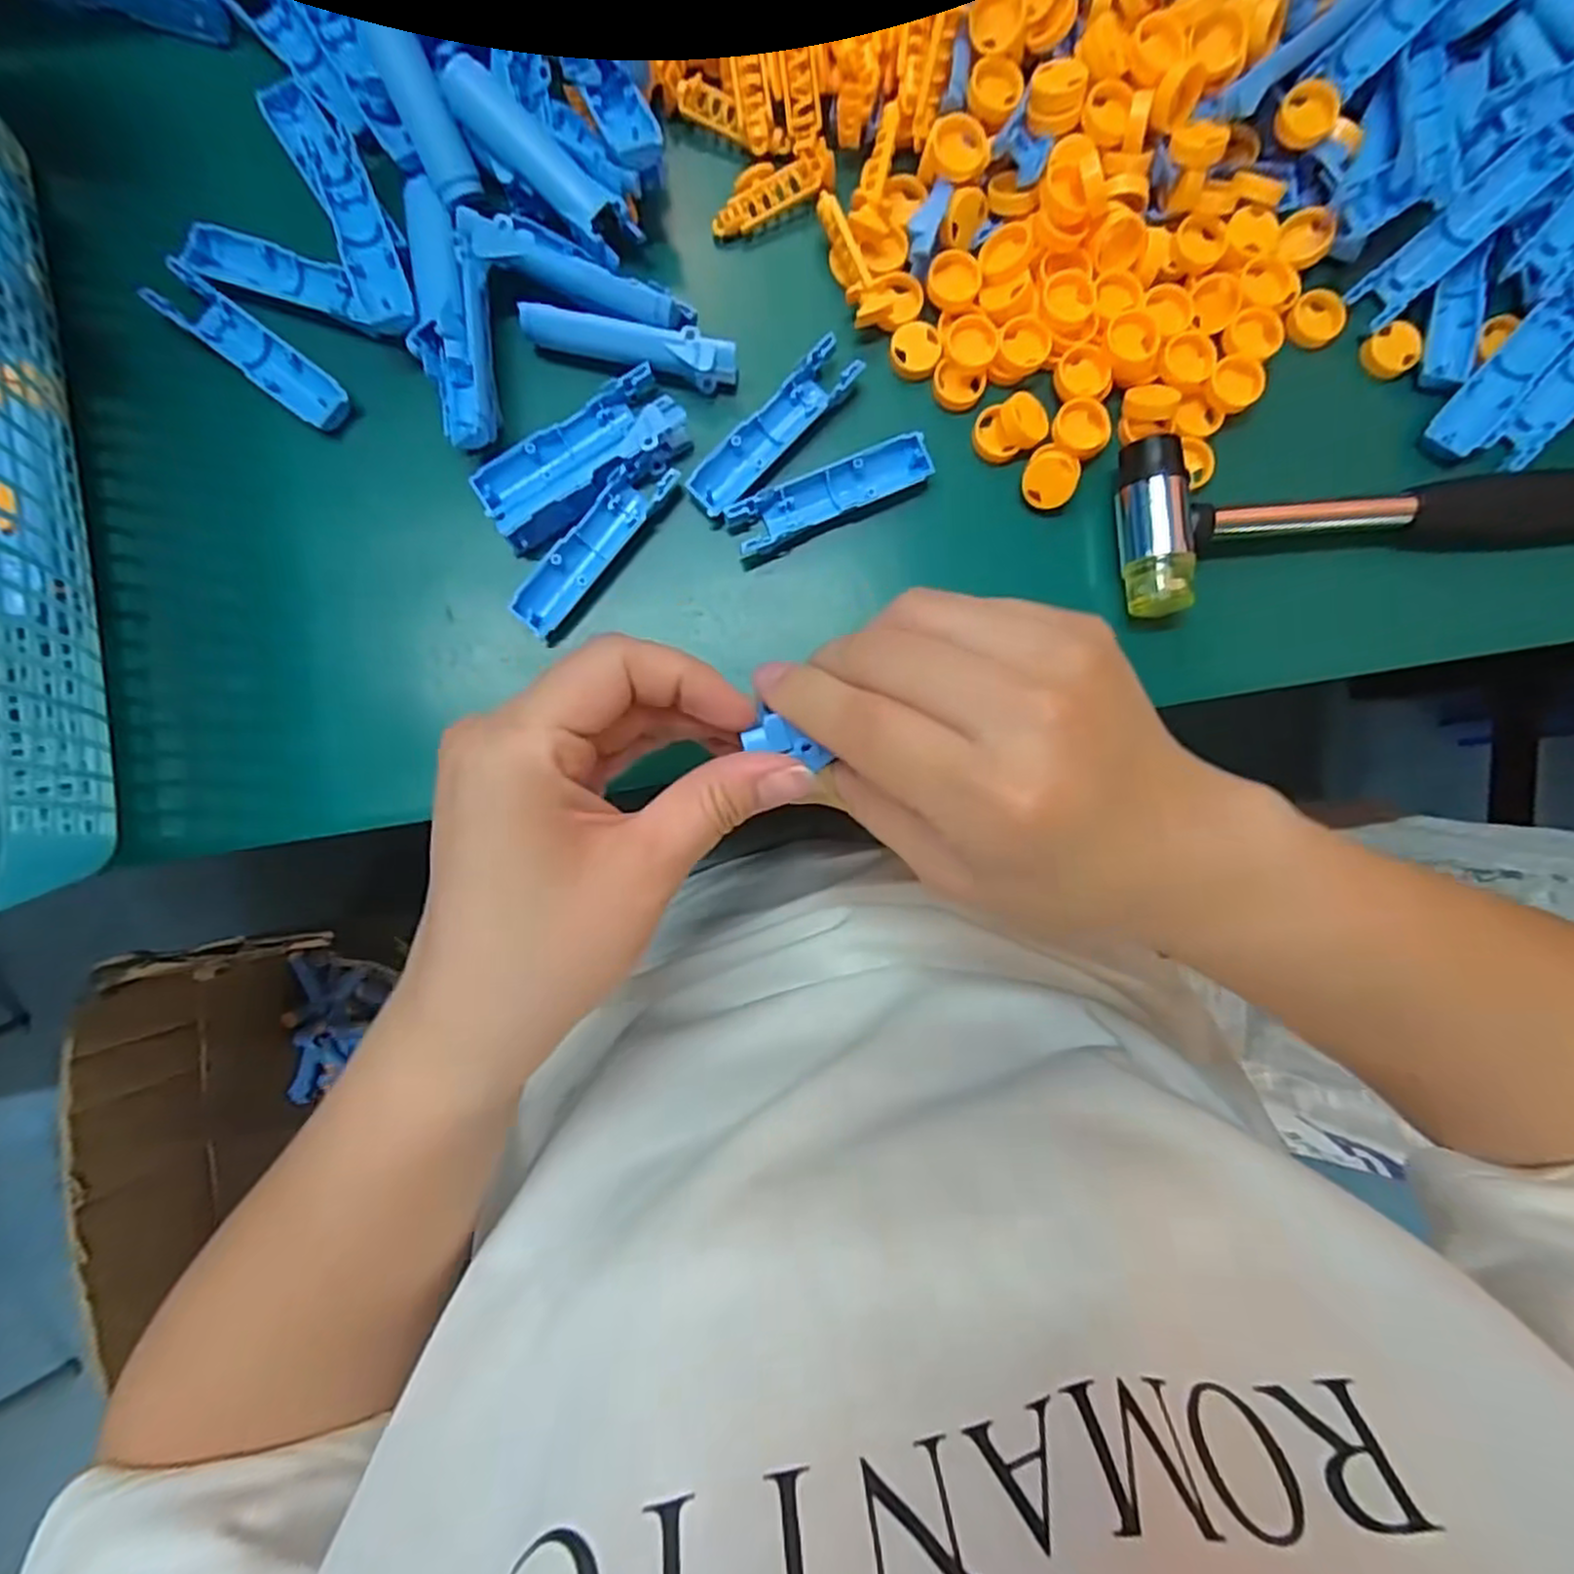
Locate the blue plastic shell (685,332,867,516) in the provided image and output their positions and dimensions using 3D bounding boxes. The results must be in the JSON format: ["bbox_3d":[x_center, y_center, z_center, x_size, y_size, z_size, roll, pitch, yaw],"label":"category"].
[{"bbox_3d":[-0.005,-0.133,0.276,0.077,0.007,0.019,-45,89,-3],"label":"blue plastic shell"}]

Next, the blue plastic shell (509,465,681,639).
[{"bbox_3d":[-0.072,-0.090,0.273,0.018,0.007,0.076,40,87,1],"label":"blue plastic shell"}]

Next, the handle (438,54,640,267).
[{"bbox_3d":[-0.087,-0.223,0.262,0.075,0.016,0.019,42,87,1],"label":"handle"}]

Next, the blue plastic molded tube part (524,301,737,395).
[{"bbox_3d":[-0.057,-0.161,0.272,0.077,0.013,0.013,11,87,-1],"label":"blue plastic molded tube part"}]

